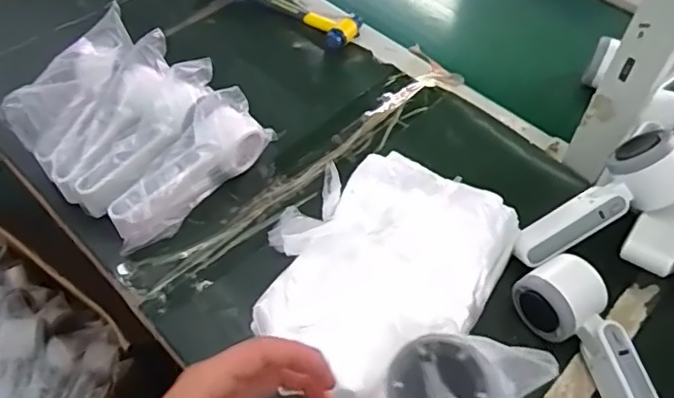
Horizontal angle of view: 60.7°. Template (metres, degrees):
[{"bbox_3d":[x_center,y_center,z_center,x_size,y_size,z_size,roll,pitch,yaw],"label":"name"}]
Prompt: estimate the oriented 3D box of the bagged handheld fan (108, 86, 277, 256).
[{"bbox_3d":[-0.139,-0.029,0.557,0.054,0.073,0.188,29,58,20],"label":"bagged handheld fan"}]

